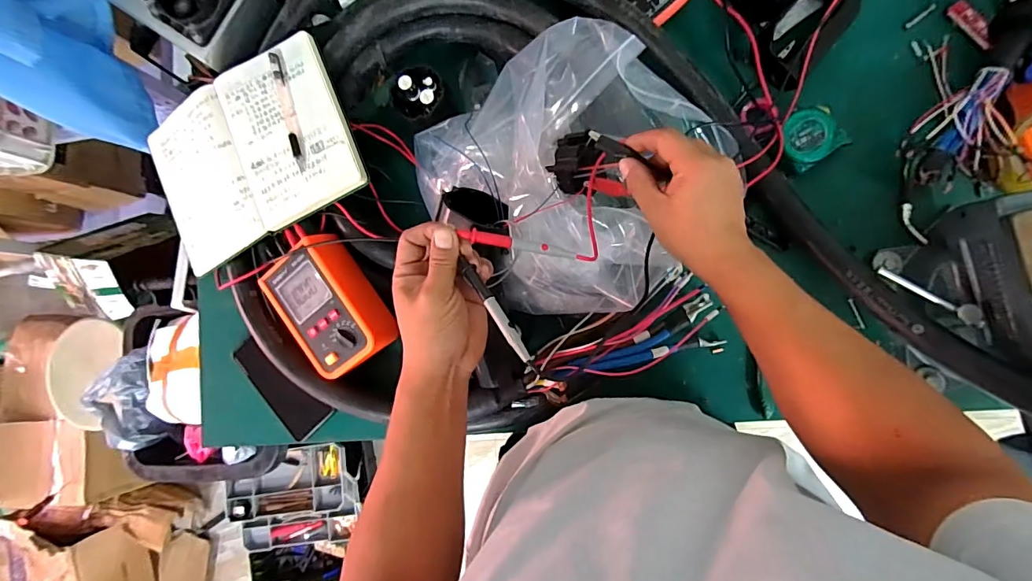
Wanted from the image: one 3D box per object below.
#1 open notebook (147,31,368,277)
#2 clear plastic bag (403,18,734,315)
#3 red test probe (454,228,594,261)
[{"bbox_3d":[-0.342,-0.168,0.577,0.282,0.041,0.213,-25,82,7],"label":"open notebook"},{"bbox_3d":[0.066,-0.125,0.477,0.333,0.119,0.275,-24,83,7],"label":"clear plastic bag"},{"bbox_3d":[0.010,-0.036,0.369,0.111,0.007,0.011,10,87,-7],"label":"red test probe"}]

